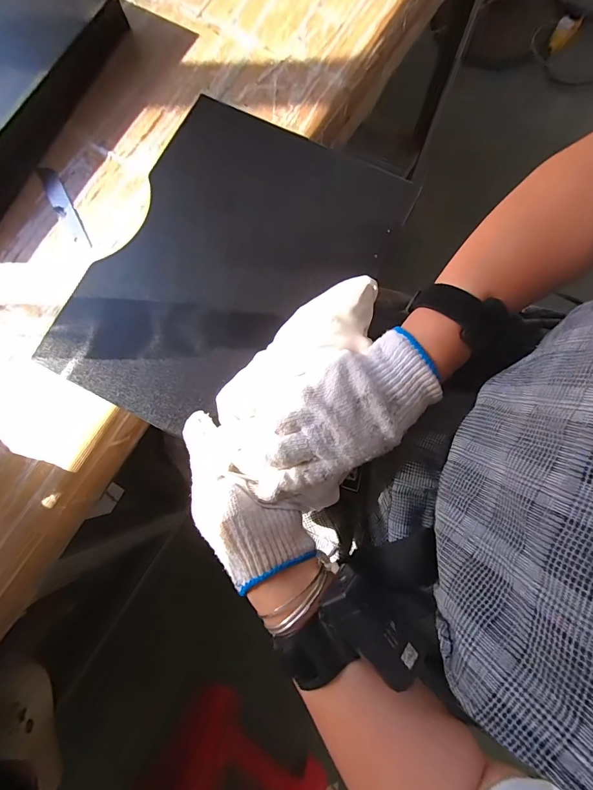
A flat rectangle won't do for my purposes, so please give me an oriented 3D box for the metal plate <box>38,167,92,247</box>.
[{"bbox_3d":[-0.225,-0.181,0.355,0.018,0.004,0.098,-28,80,-3],"label":"metal plate"}]

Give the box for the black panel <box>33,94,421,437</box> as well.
[{"bbox_3d":[-0.061,-0.113,0.328,0.225,0.006,0.296,28,81,7],"label":"black panel"}]

